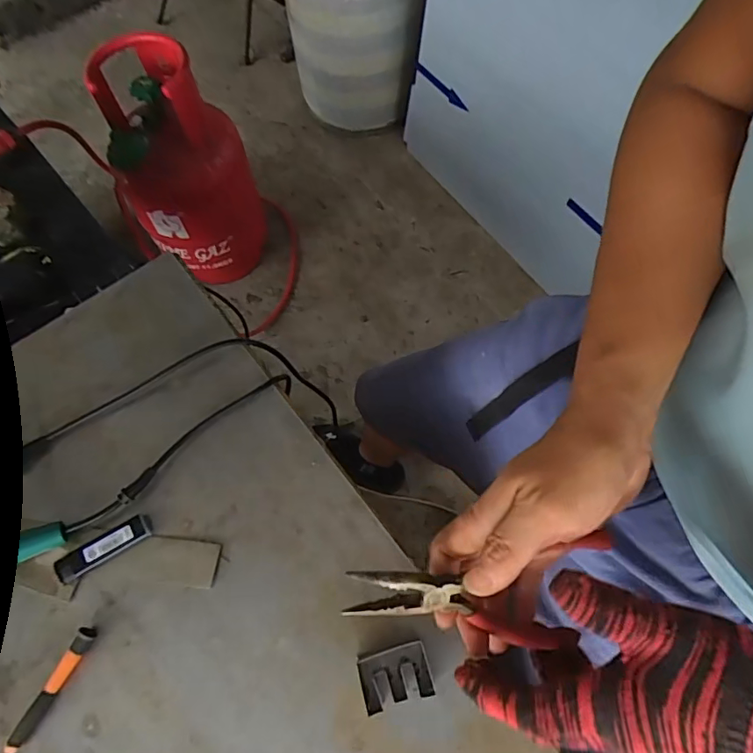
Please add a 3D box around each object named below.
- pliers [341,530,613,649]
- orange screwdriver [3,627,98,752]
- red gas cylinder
[{"bbox_3d":[0.060,0.127,0.308,0.152,0.009,0.077,5,109,-11],"label":"pliers"},{"bbox_3d":[-0.266,0.259,0.417,0.015,0.011,0.113,25,71,12],"label":"orange screwdriver"},{"bbox_3d":[-0.434,-0.469,1.217,0.269,0.524,0.238,-12,67,-5],"label":"red gas cylinder"}]

